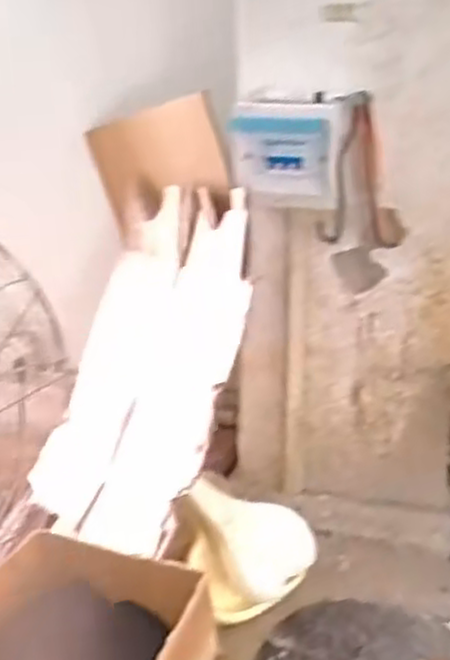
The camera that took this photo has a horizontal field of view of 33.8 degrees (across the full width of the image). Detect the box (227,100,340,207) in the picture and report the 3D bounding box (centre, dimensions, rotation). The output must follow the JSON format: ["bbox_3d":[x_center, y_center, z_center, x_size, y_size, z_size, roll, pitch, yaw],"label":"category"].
[{"bbox_3d":[0.082,-0.236,0.997,0.143,0.132,0.048,0,22,5],"label":"box"}]

